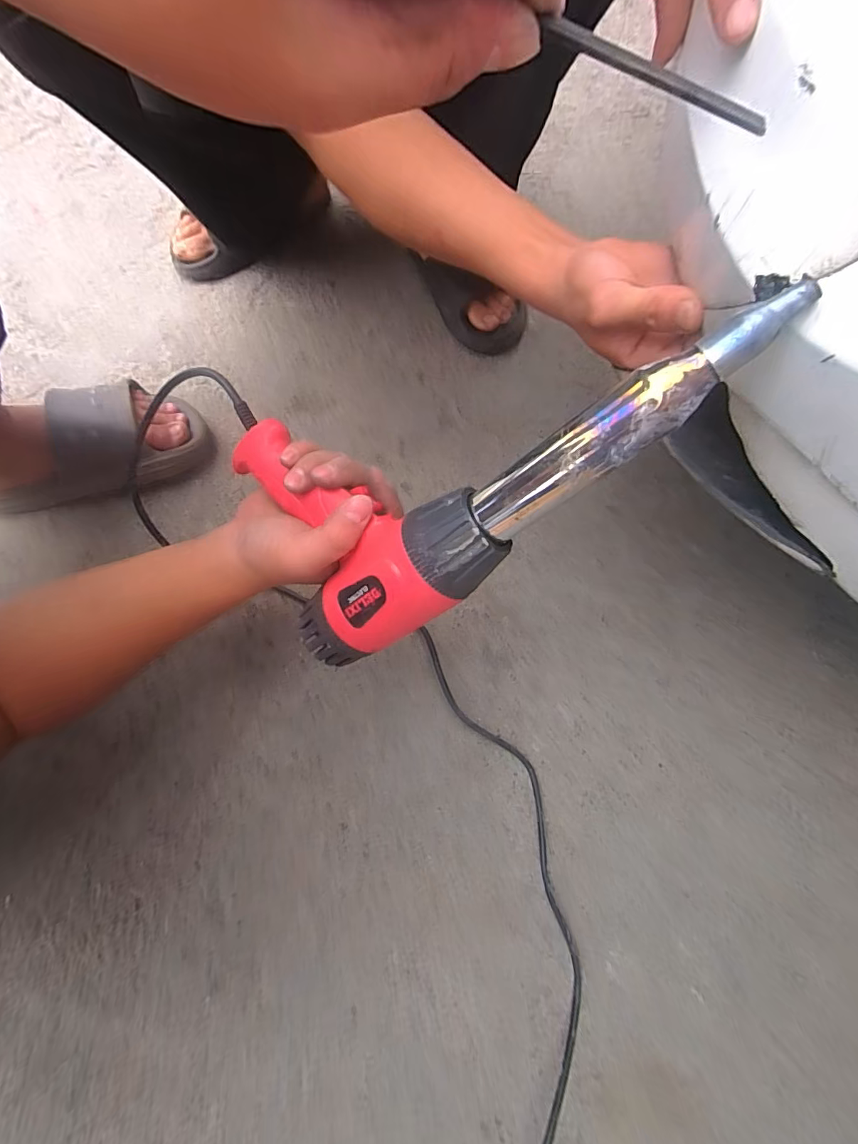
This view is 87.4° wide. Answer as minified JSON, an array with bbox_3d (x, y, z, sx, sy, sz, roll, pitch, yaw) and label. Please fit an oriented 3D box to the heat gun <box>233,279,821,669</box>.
[{"bbox_3d":[0.018,-0.062,0.251,0.290,0.059,0.160,-23,71,30],"label":"heat gun"}]

